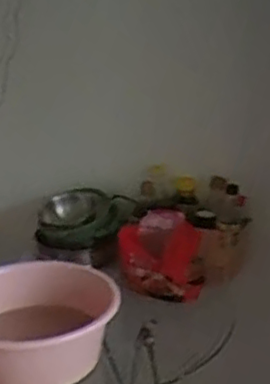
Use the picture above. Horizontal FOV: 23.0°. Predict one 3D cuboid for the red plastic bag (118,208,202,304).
[{"bbox_3d":[0.059,0.152,1.568,0.184,0.209,0.079,-1,18,3],"label":"red plastic bag"}]

